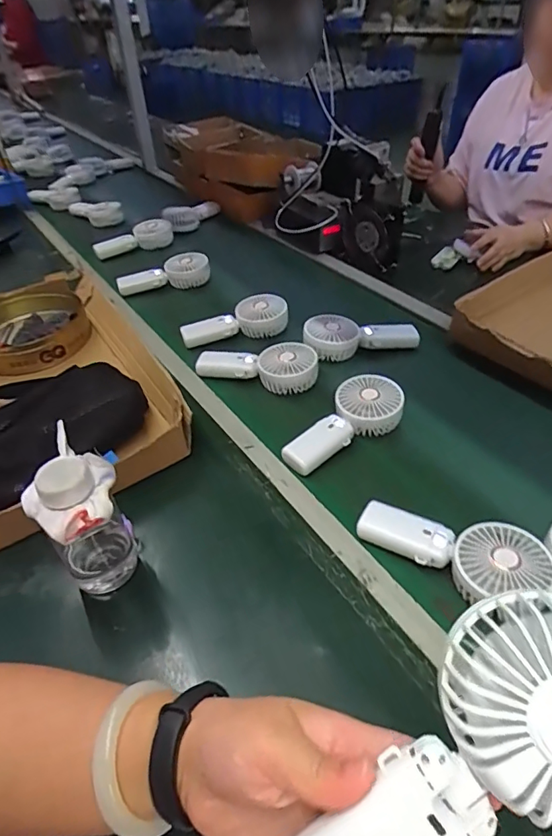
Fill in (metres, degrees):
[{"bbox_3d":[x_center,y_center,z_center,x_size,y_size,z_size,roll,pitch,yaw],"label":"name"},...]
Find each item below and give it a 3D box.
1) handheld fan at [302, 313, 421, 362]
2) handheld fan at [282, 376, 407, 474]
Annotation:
[{"bbox_3d":[0.136,-0.137,0.797,0.183,0.045,0.071,-6,39,-10],"label":"handheld fan"},{"bbox_3d":[0.087,0.006,0.636,0.177,0.039,0.079,-32,49,-27],"label":"handheld fan"}]

